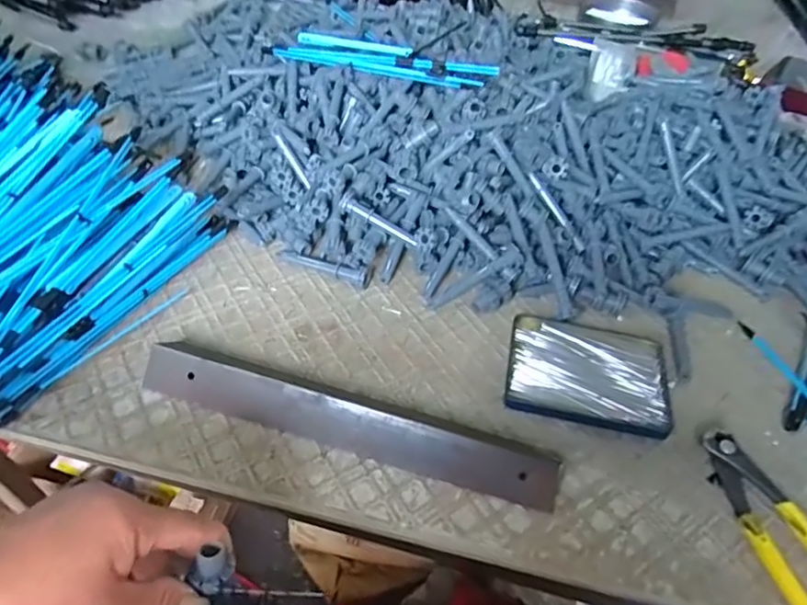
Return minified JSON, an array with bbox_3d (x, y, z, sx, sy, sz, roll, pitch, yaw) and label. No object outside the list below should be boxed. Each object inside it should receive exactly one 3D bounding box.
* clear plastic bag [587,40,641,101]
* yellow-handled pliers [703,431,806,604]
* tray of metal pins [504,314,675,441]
[{"bbox_3d":[0.276,-0.312,0.745,0.061,0.050,0.074,20,50,13],"label":"clear plastic bag"},{"bbox_3d":[0.258,0.162,0.370,0.046,0.018,0.164,-8,50,-12],"label":"yellow-handled pliers"},{"bbox_3d":[0.154,0.055,0.464,0.126,0.016,0.099,13,49,6],"label":"tray of metal pins"}]

